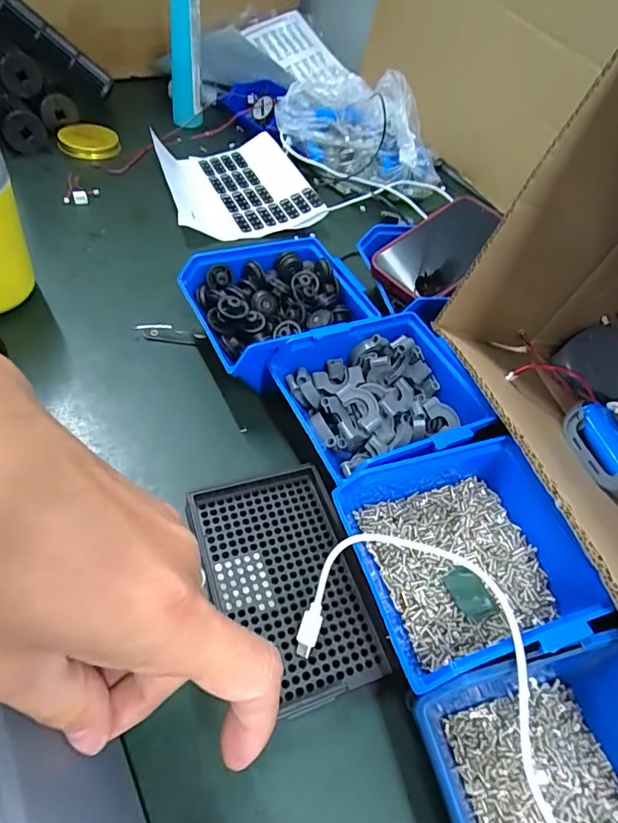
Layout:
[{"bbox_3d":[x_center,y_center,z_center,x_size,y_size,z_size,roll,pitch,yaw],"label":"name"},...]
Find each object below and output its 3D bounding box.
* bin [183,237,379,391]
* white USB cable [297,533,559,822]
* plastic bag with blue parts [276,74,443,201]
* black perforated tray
[{"bbox_3d":[-0.027,-0.084,0.404,0.135,0.057,0.118,-19,58,-26],"label":"bin"},{"bbox_3d":[0.103,0.189,0.228,0.122,0.055,0.301,-23,70,-21],"label":"white USB cable"},{"bbox_3d":[0.069,-0.370,0.610,0.213,0.100,0.101,28,51,11],"label":"plastic bag with blue parts"},{"bbox_3d":[-0.014,0.098,0.284,0.087,0.015,0.133,-11,55,-20],"label":"black perforated tray"}]

